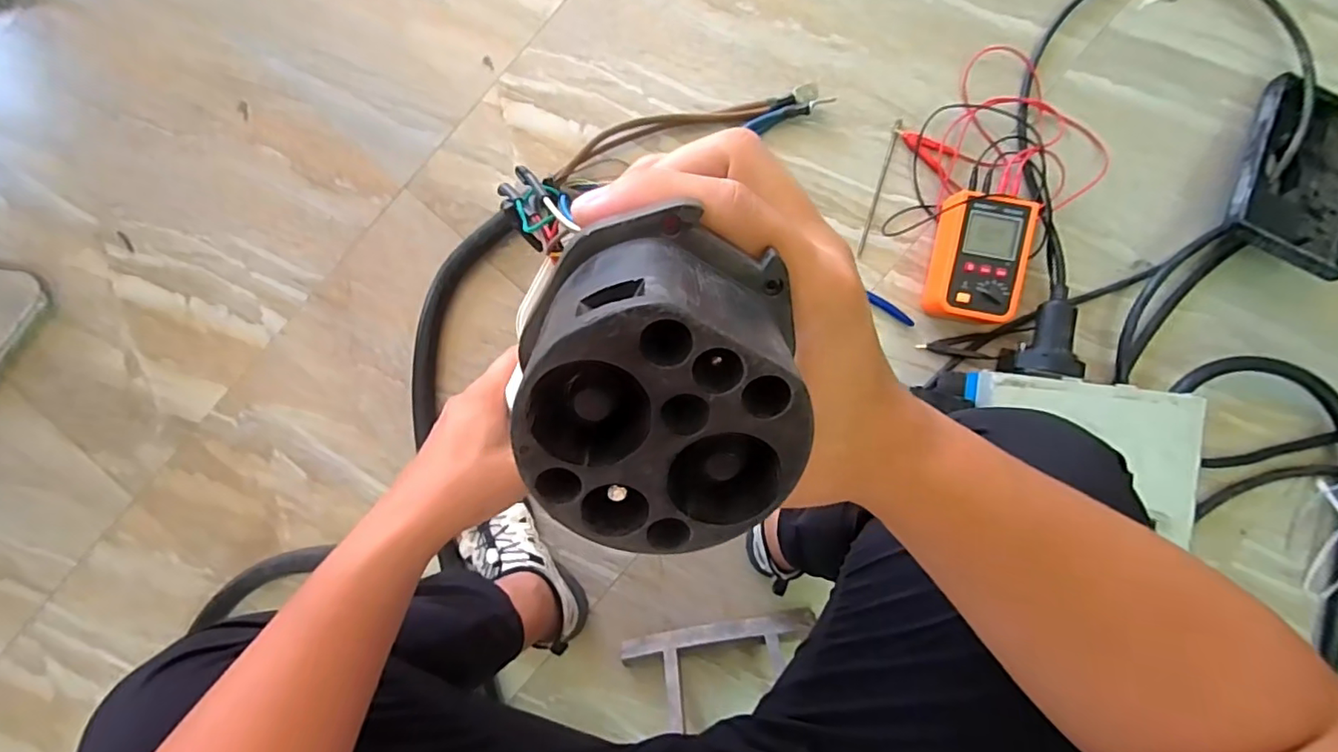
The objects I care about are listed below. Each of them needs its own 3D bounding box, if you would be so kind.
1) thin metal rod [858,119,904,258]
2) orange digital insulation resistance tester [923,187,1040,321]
[{"bbox_3d":[0.294,-0.261,0.806,0.010,0.012,0.195,16,90,2],"label":"thin metal rod"},{"bbox_3d":[0.409,-0.153,0.767,0.106,0.066,0.160,12,90,2],"label":"orange digital insulation resistance tester"}]

